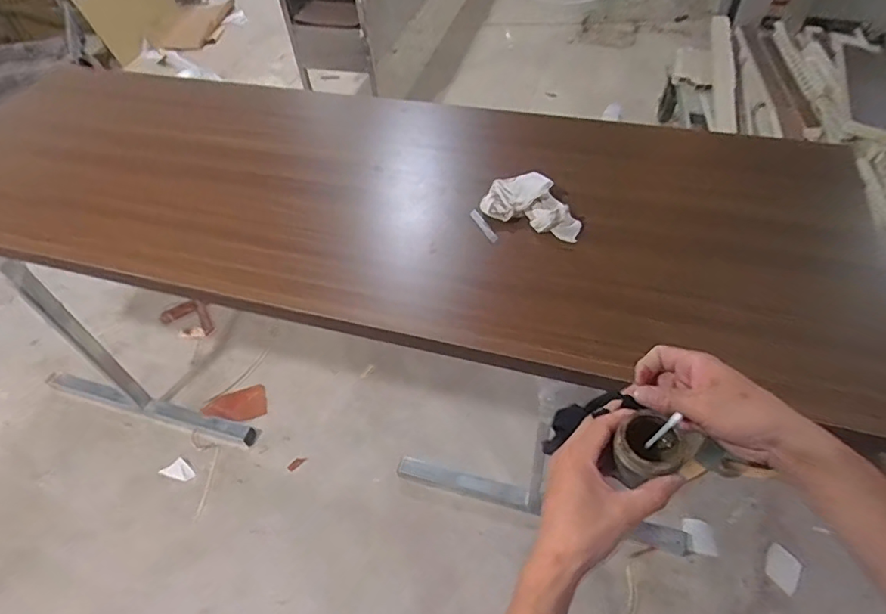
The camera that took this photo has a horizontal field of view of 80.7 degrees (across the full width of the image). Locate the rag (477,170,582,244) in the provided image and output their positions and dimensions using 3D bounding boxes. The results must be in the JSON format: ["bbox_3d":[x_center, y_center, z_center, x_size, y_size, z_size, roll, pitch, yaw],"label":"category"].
[{"bbox_3d":[0.184,-0.202,1.035,0.196,0.052,0.126,17,54,17],"label":"rag"}]

